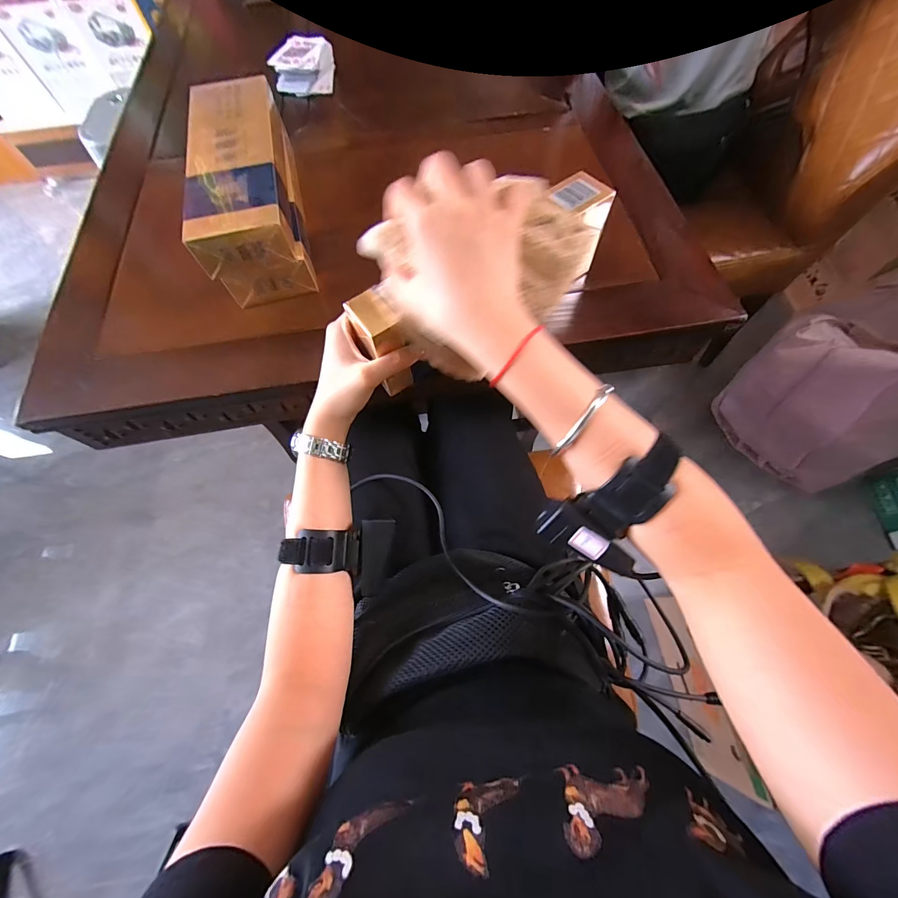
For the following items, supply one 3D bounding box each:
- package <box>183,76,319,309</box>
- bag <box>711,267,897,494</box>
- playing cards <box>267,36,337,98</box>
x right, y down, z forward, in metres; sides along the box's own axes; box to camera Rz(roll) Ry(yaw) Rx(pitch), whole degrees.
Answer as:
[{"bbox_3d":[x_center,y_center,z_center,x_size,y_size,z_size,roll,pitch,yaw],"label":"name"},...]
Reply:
[{"bbox_3d":[-0.223,-0.291,0.426,0.091,0.091,0.254,-15,67,-5],"label":"package"},{"bbox_3d":[1.054,-0.195,0.924,0.579,0.418,0.362,-28,69,-10],"label":"bag"},{"bbox_3d":[-0.224,-0.596,0.588,0.080,0.043,0.087,2,67,2],"label":"playing cards"}]

